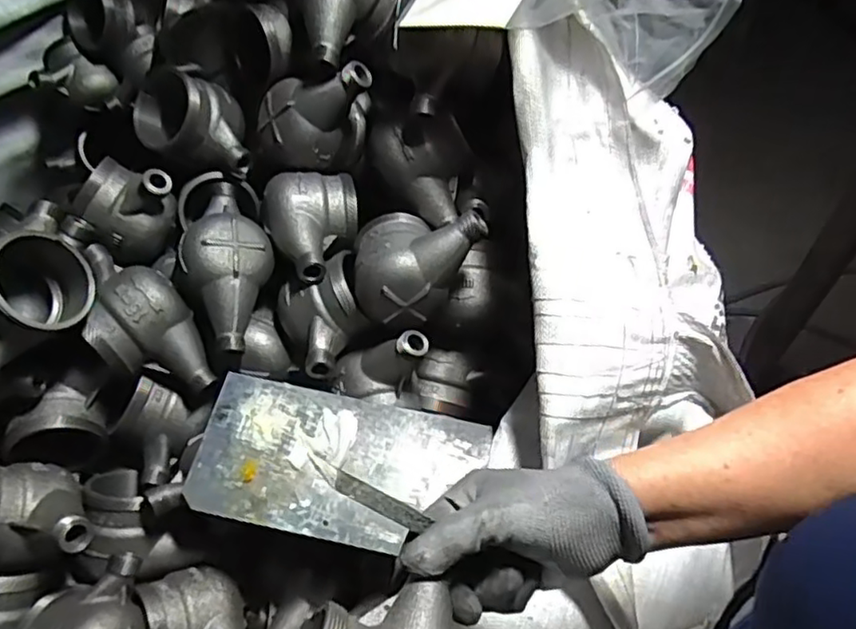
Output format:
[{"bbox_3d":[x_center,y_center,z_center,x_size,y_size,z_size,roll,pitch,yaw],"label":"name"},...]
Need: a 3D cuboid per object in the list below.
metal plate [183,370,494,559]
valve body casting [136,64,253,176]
[{"bbox_3d":[-0.074,0.126,0.540,0.232,0.006,0.121,12,61,3],"label":"metal plate"},{"bbox_3d":[-0.227,-0.194,0.620,0.111,0.065,0.071,7,55,11],"label":"valve body casting"}]

